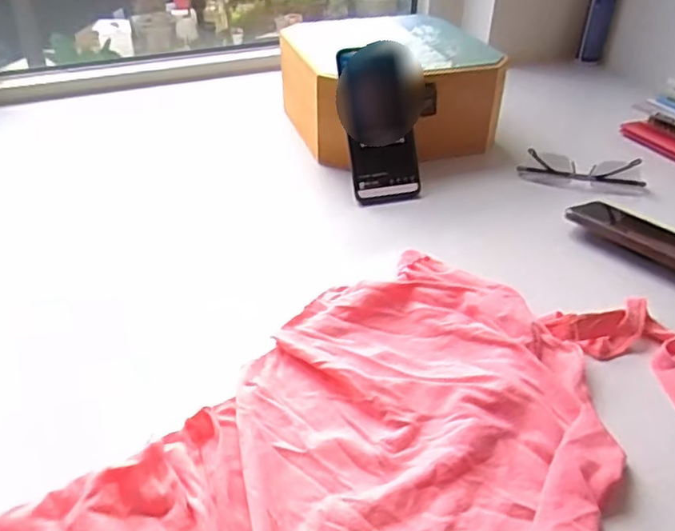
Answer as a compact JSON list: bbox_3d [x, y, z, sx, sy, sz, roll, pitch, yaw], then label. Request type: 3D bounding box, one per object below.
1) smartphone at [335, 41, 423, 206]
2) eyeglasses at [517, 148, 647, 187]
[{"bbox_3d":[0.045,-0.152,0.669,0.074,0.165,0.013,-11,8,-12],"label":"smartphone"},{"bbox_3d":[0.285,-0.112,0.717,0.136,0.030,0.037,10,37,11],"label":"eyeglasses"}]

